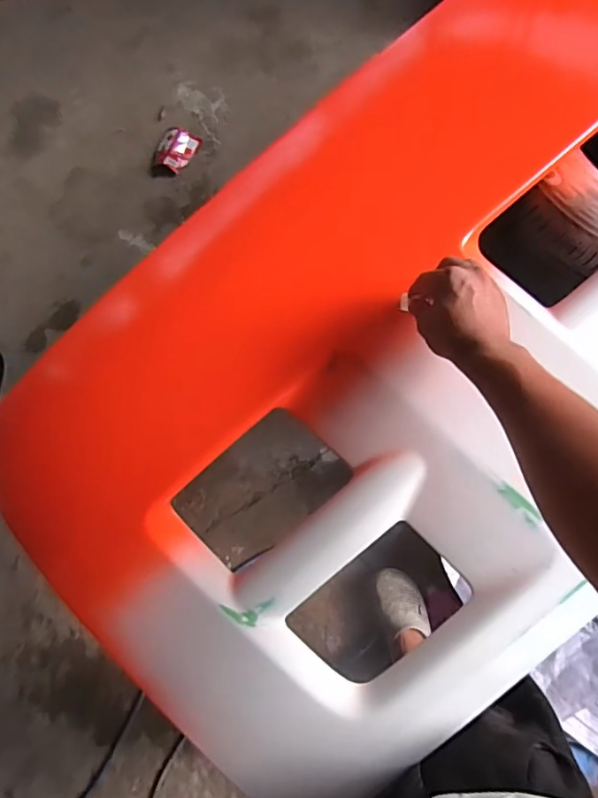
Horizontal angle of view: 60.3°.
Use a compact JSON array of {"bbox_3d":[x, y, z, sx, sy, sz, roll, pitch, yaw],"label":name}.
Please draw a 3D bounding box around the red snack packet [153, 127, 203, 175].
[{"bbox_3d":[-0.378,-0.758,1.569,0.114,0.023,0.137,26,84,12],"label":"red snack packet"}]

